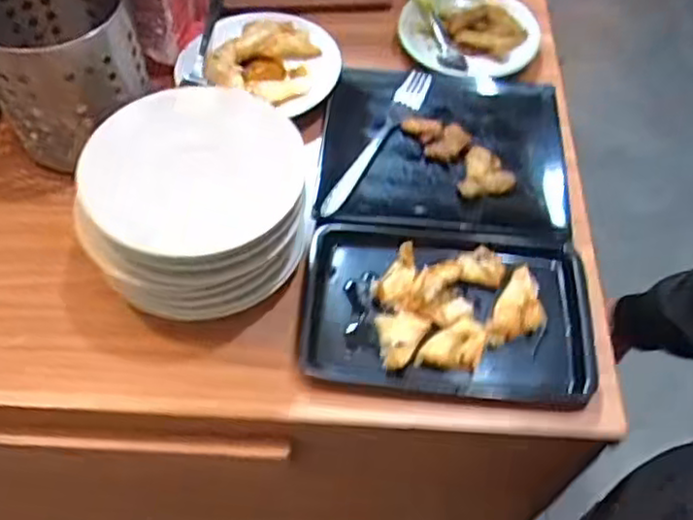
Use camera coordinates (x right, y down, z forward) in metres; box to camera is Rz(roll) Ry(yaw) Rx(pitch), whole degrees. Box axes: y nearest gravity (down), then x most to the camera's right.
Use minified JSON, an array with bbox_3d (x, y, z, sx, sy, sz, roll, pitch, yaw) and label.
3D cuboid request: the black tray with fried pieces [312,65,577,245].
[{"bbox_3d":[0.082,-0.097,0.591,0.198,0.016,0.174,7,59,2],"label":"black tray with fried pieces"}]

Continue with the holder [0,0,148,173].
[{"bbox_3d":[-0.221,-0.154,0.556,0.108,0.125,0.120,-22,59,-16],"label":"holder"}]

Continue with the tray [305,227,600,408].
[{"bbox_3d":[0.076,0.033,0.505,0.210,0.023,0.130,5,59,1],"label":"tray"}]

